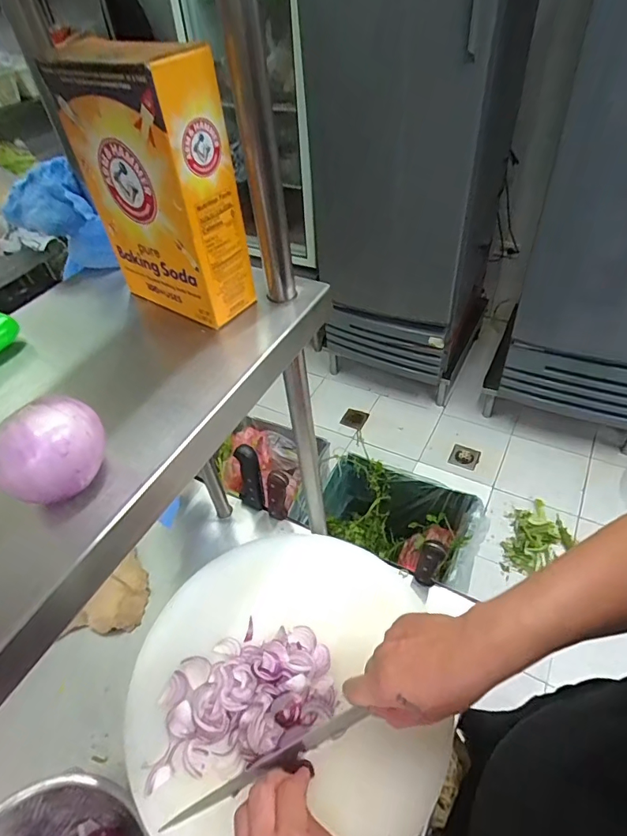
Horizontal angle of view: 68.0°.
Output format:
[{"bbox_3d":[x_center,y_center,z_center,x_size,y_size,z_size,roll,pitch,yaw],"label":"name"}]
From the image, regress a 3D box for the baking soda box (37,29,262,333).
[{"bbox_3d":[-0.115,-0.167,0.346,0.122,0.170,0.048,24,53,27],"label":"baking soda box"}]

